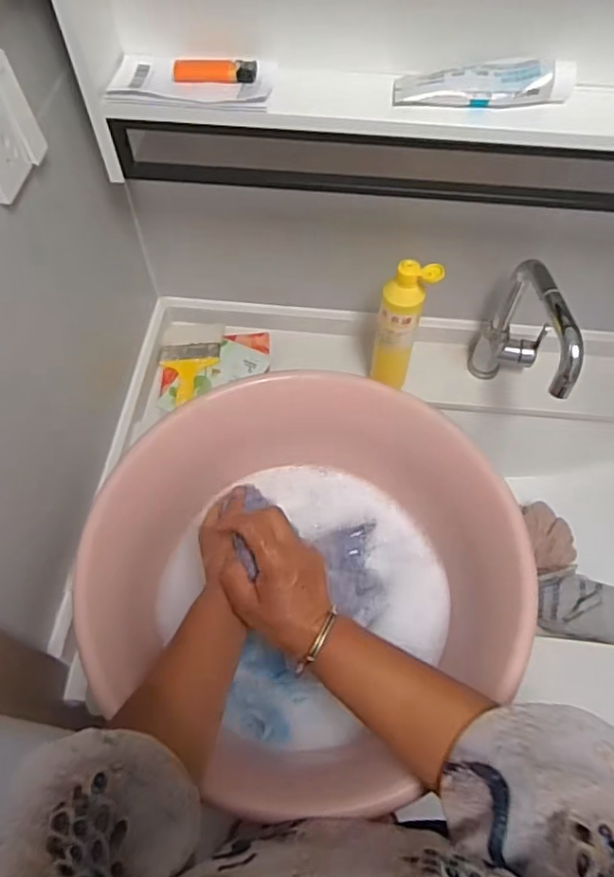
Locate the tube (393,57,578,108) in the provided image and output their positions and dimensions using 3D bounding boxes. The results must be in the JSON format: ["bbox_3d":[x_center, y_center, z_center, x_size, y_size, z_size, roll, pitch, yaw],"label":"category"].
[{"bbox_3d":[0.165,-0.333,0.540,0.161,0.031,0.039,0,60,0],"label":"tube"}]

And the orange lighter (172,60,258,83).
[{"bbox_3d":[-0.092,-0.366,0.577,0.083,0.015,0.020,2,60,2],"label":"orange lighter"}]

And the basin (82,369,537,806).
[{"bbox_3d":[0.007,0.142,0.611,0.397,0.154,0.402,0,60,0],"label":"basin"}]

